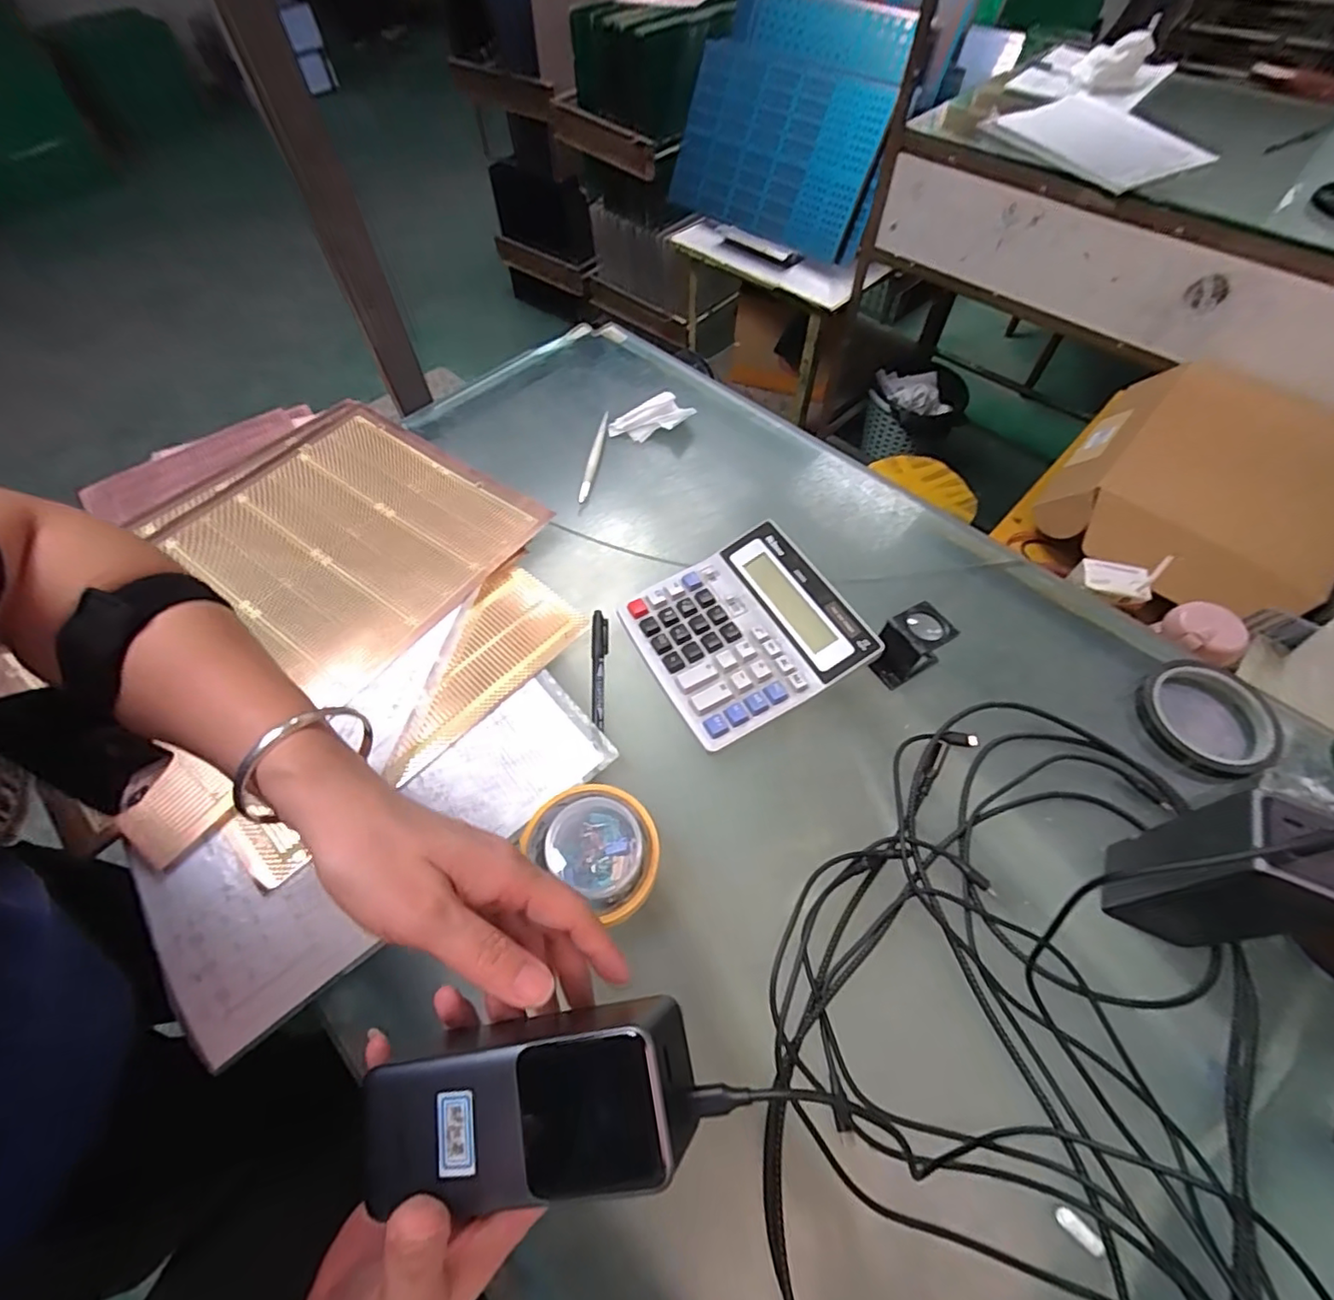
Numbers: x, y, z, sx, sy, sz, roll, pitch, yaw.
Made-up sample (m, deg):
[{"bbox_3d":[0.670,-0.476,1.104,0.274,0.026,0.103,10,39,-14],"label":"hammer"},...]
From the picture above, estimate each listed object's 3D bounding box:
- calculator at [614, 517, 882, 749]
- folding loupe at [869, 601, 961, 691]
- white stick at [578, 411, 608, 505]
[{"bbox_3d":[0.063,-0.016,0.495,0.160,0.043,0.154,-26,61,-15],"label":"calculator"},{"bbox_3d":[0.194,-0.003,0.483,0.064,0.056,0.039,-28,61,-16],"label":"folding loupe"},{"bbox_3d":[-0.078,-0.208,0.639,0.011,0.009,0.136,6,57,2],"label":"white stick"}]

